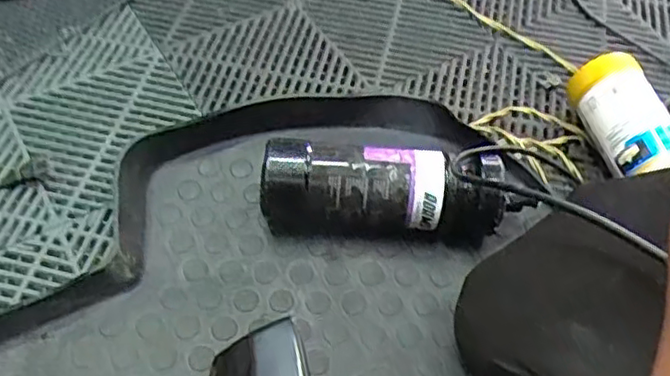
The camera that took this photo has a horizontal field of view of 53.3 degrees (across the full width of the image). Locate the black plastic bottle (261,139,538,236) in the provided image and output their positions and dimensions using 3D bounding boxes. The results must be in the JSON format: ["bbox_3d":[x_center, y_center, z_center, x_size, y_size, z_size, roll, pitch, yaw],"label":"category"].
[{"bbox_3d":[0.057,0.005,0.671,0.256,0.080,0.071,2,54,-1],"label":"black plastic bottle"}]

